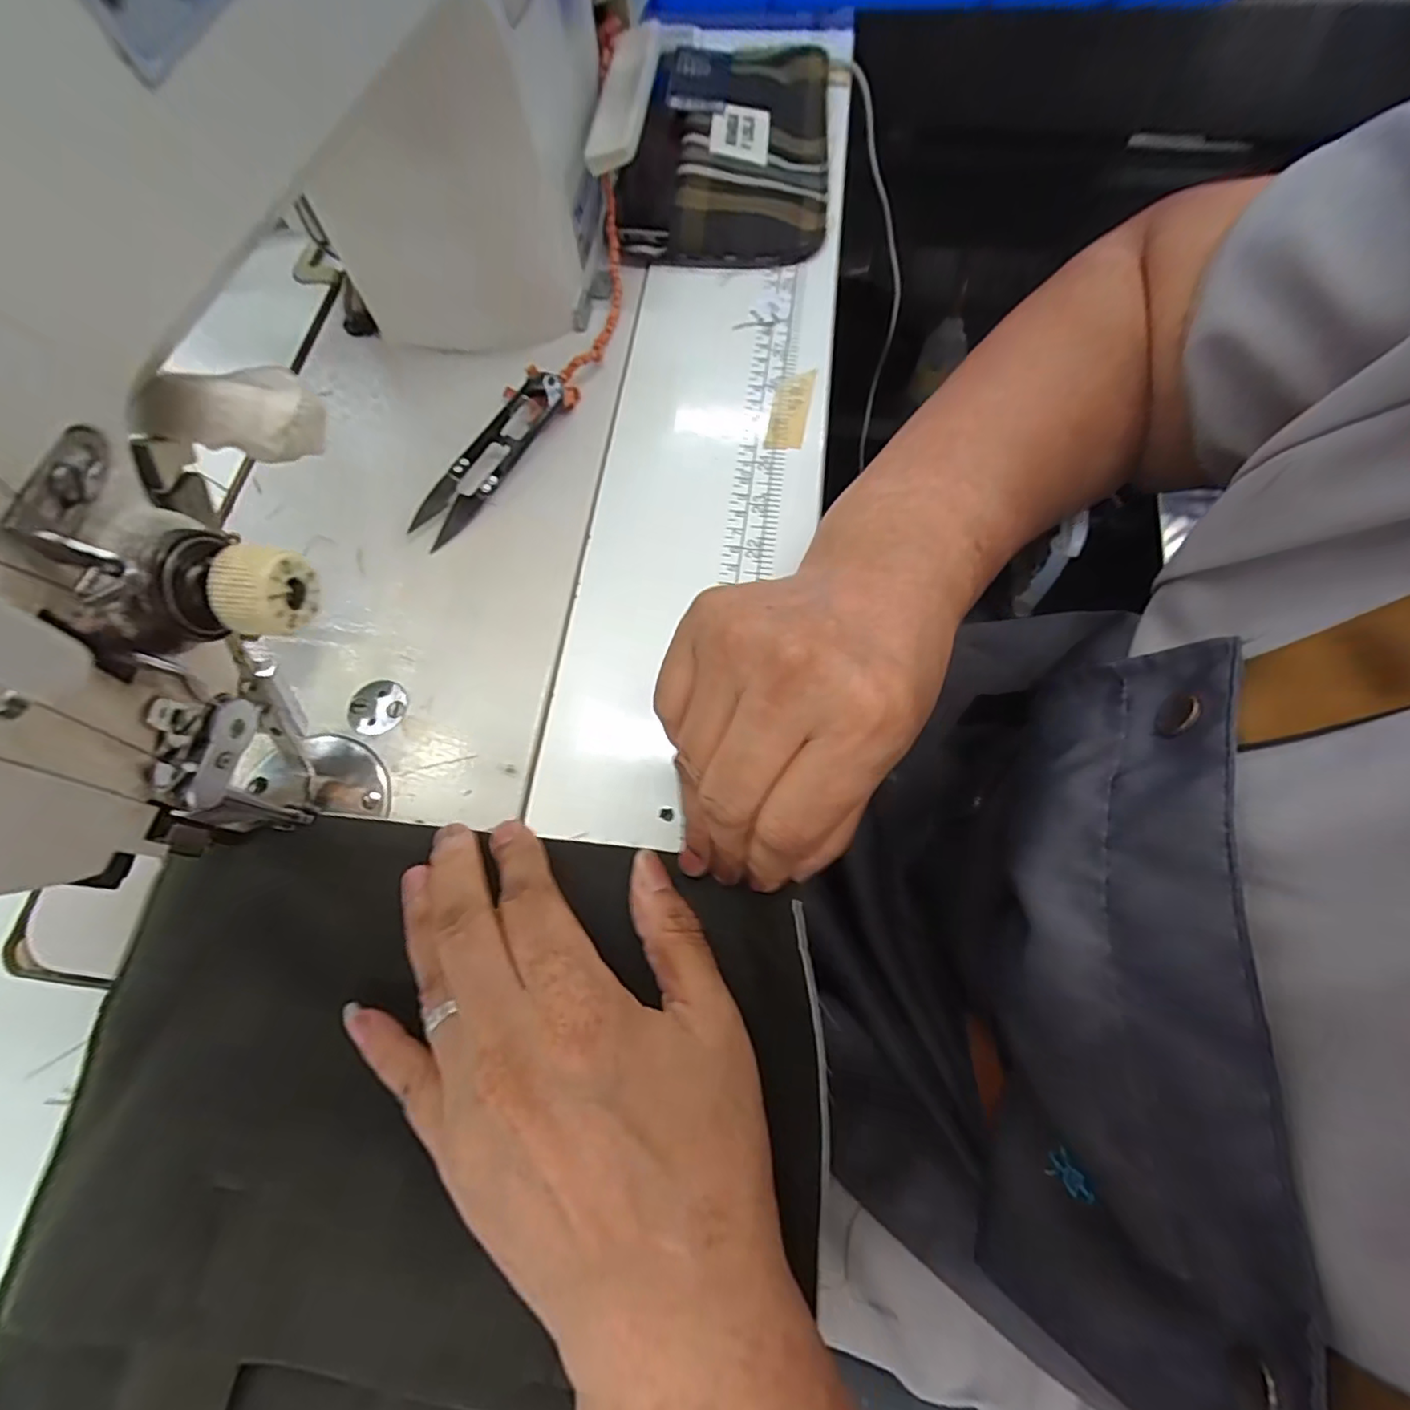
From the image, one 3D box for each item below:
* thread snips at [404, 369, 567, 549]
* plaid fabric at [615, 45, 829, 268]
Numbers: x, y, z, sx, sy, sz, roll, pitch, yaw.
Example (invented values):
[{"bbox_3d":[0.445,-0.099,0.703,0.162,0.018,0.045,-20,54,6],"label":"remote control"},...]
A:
[{"bbox_3d":[-0.102,-0.120,0.295,0.022,0.007,0.104,34,79,-1],"label":"thread snips"},{"bbox_3d":[0.012,-0.355,0.378,0.126,0.025,0.217,3,68,3],"label":"plaid fabric"}]

